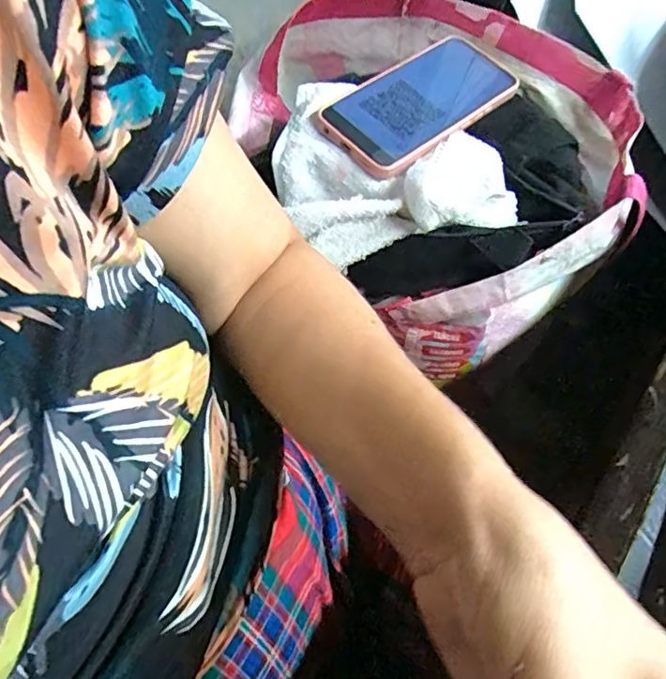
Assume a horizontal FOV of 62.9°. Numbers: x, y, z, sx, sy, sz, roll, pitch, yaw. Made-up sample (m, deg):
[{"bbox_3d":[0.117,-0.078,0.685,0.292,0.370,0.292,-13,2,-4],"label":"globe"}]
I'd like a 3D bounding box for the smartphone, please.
[{"bbox_3d":[0.071,-0.190,0.431,0.168,0.016,0.083,-40,68,-21],"label":"smartphone"}]

